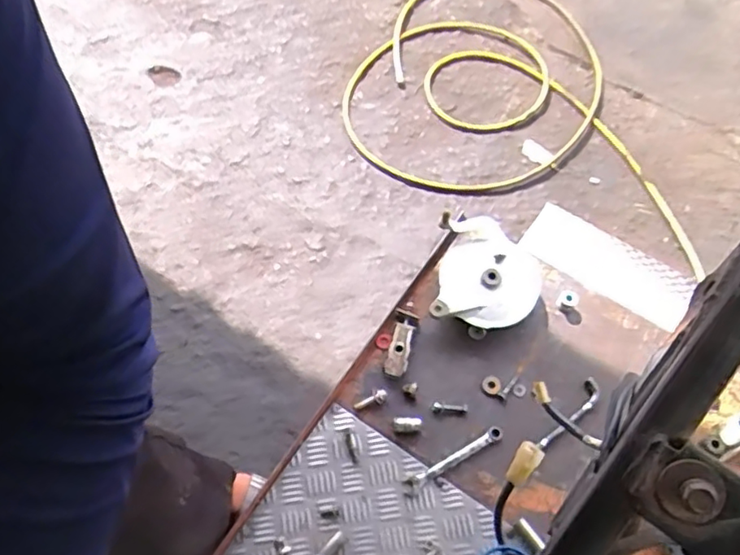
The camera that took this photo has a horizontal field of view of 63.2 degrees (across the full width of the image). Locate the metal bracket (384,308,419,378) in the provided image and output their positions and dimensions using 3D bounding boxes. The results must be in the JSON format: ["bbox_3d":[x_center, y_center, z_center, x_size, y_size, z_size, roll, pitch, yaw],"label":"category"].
[{"bbox_3d":[0.048,0.100,0.924,0.034,0.022,0.106,12,63,5],"label":"metal bracket"}]

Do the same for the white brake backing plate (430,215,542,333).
[{"bbox_3d":[0.185,-0.007,0.936,0.160,0.063,0.166,1,63,-1],"label":"white brake backing plate"}]

